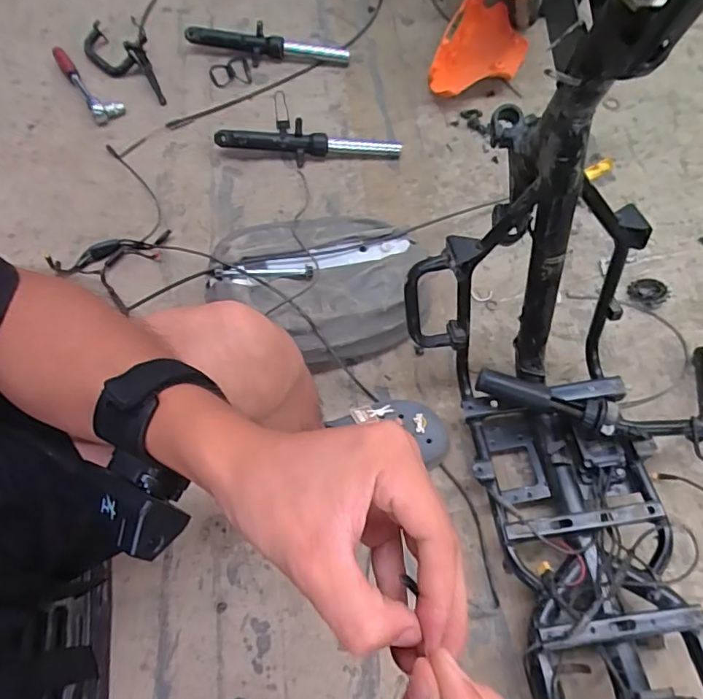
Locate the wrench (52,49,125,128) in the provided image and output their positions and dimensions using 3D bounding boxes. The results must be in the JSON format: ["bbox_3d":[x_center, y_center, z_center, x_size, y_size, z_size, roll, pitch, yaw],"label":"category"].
[{"bbox_3d":[-0.505,-0.510,0.998,0.058,0.045,0.219,-34,69,-14],"label":"wrench"}]

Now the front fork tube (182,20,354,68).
[{"bbox_3d":[-0.163,-0.580,0.994,0.314,0.059,0.037,7,65,4],"label":"front fork tube"}]

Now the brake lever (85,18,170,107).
[{"bbox_3d":[-0.438,-0.556,0.995,0.114,0.056,0.249,-24,67,-10],"label":"brake lever"}]

